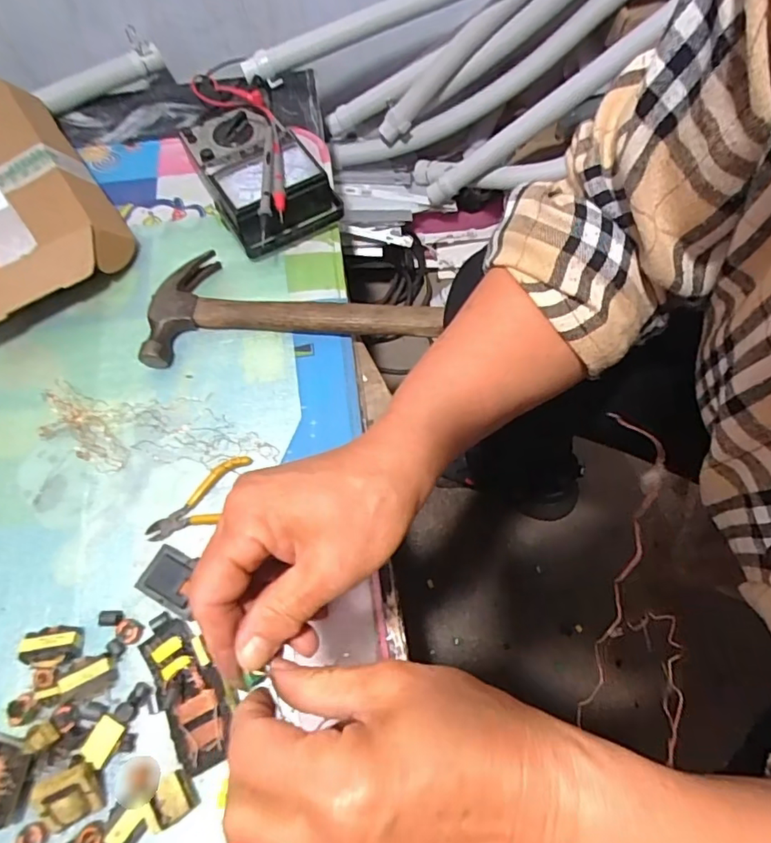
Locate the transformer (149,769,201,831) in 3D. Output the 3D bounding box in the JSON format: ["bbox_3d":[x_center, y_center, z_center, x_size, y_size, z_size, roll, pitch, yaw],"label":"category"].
[{"bbox_3d":[-0.152,0.268,0.385,0.026,0.027,0.029,-31,70,-11],"label":"transformer"}]

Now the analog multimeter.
[{"bbox_3d":[-0.141,-0.281,0.599,0.119,0.055,0.192,-29,70,-10],"label":"analog multimeter"}]

